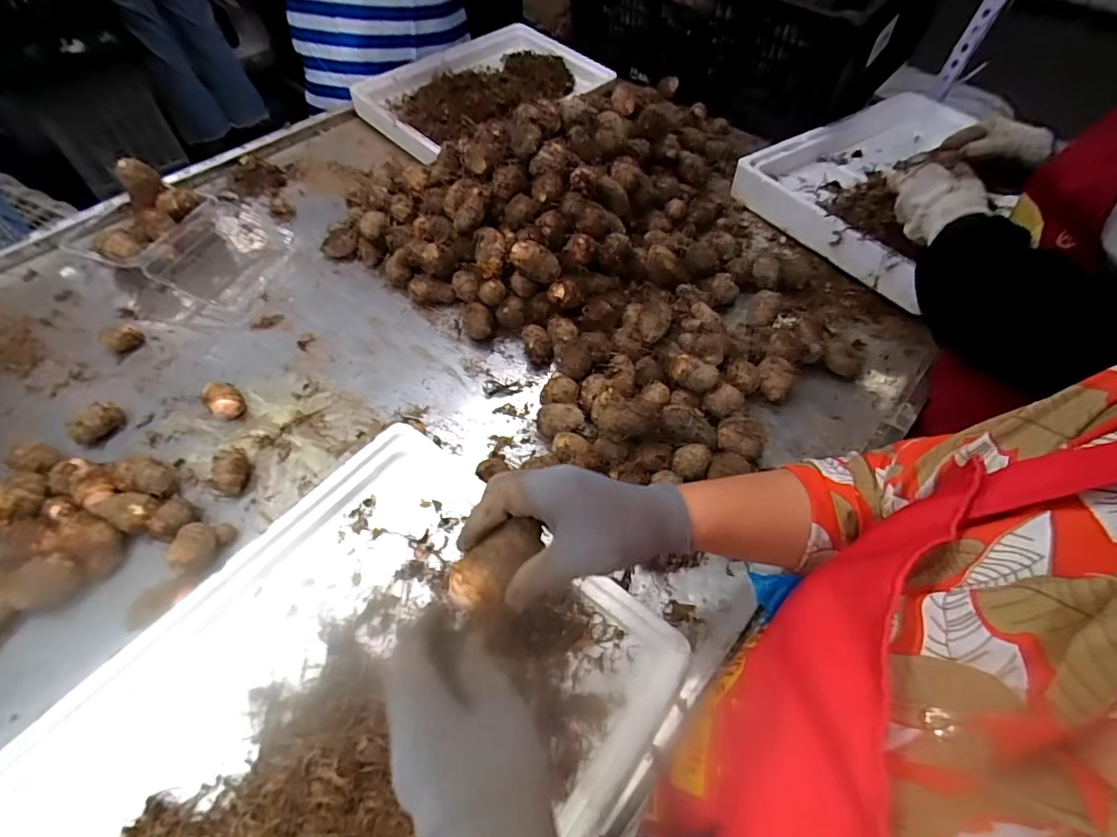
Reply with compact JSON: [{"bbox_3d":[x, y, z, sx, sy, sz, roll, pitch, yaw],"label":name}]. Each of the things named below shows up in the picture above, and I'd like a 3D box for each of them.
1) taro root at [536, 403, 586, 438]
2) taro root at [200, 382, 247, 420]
[{"bbox_3d":[0.002,0.004,0.610,0.053,0.044,0.040,-9,57,-7],"label":"taro root"},{"bbox_3d":[-0.398,-0.019,0.617,0.036,0.033,0.047,-37,65,-23],"label":"taro root"}]

